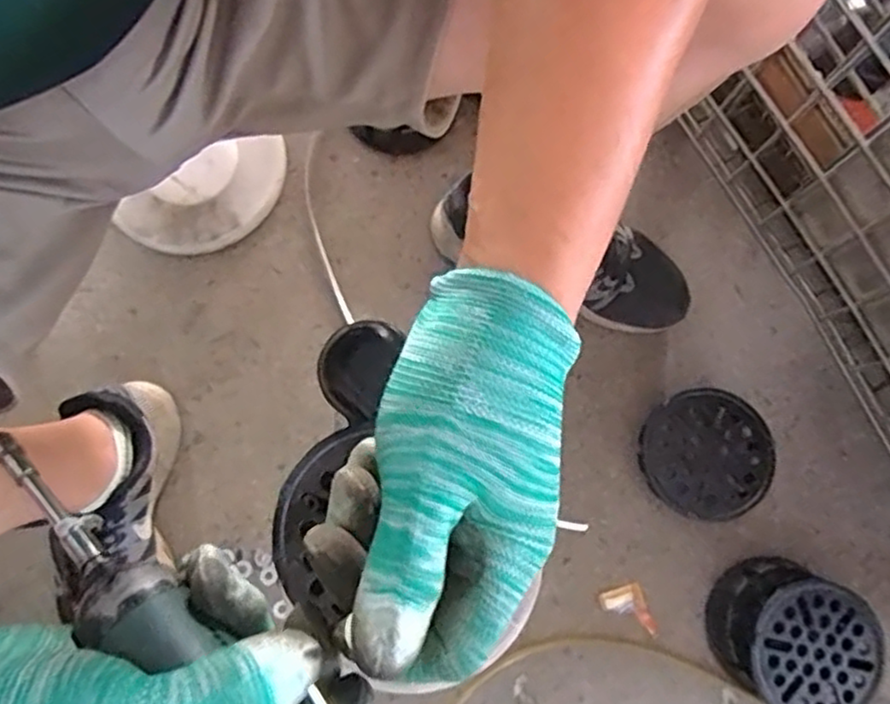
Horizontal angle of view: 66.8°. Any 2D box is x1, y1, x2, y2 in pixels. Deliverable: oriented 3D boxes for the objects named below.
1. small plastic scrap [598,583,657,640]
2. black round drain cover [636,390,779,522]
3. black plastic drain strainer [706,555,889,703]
[{"bbox_3d":[0.191,0.273,0.703,0.046,0.008,0.055,-18,78,-5],"label":"small plastic scrap"},{"bbox_3d":[0.275,0.108,0.716,0.130,0.037,0.129,0,77,-1],"label":"black round drain cover"},{"bbox_3d":[0.349,0.290,0.670,0.166,0.058,0.131,38,79,7],"label":"black plastic drain strainer"}]

